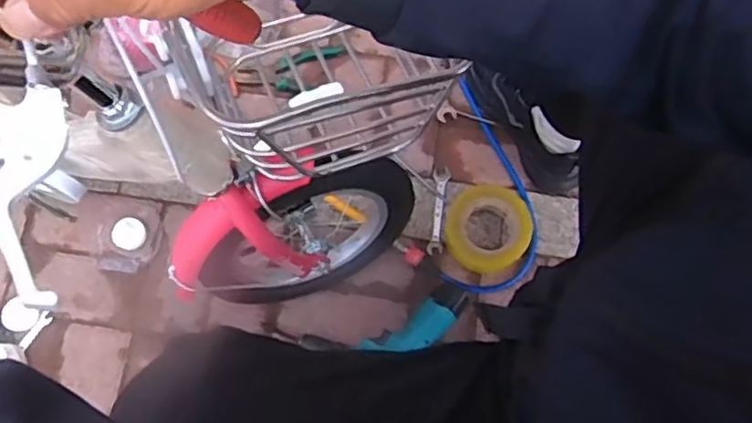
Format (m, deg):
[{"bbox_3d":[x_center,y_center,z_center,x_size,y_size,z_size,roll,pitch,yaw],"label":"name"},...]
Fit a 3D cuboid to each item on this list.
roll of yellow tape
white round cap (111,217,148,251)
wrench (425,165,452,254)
[{"bbox_3d":[0.168,0.027,0.982,0.122,0.039,0.130,0,76,0],"label":"roll of yellow tape"},{"bbox_3d":[-0.369,0.034,0.974,0.048,0.012,0.047,0,76,0],"label":"white round cap"},{"bbox_3d":[0.097,-0.002,1.009,0.026,0.007,0.144,9,69,0],"label":"wrench"}]

